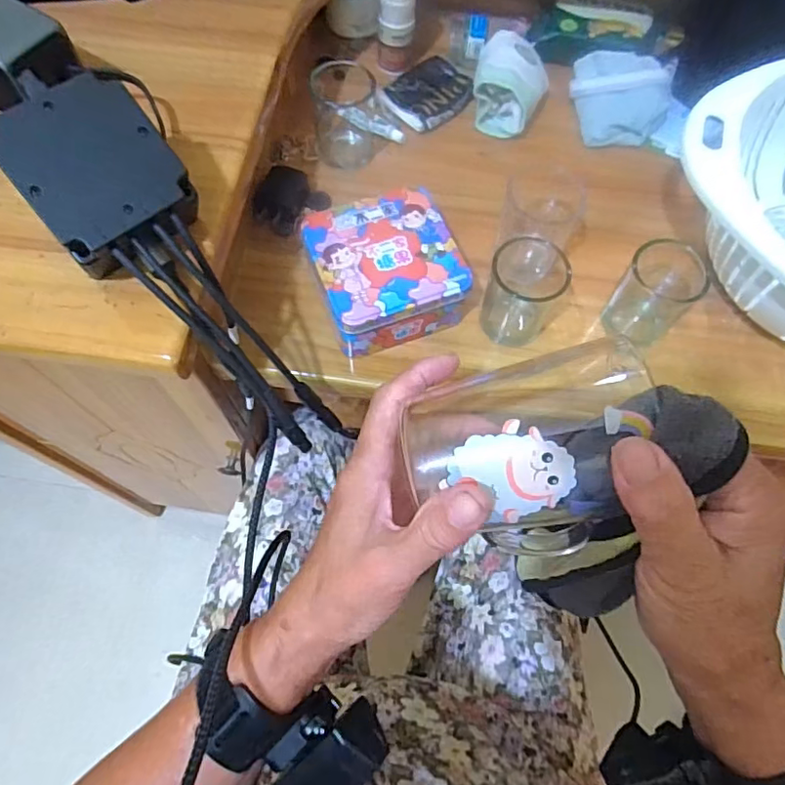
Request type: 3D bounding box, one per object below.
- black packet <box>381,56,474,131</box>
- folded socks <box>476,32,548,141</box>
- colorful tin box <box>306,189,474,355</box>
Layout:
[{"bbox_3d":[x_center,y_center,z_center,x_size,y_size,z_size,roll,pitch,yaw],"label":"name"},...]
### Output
[{"bbox_3d":[0.034,-0.279,0.525,0.065,0.009,0.078,38,71,14],"label":"black packet"},{"bbox_3d":[0.105,-0.274,0.504,0.063,0.049,0.068,18,67,7],"label":"folded socks"},{"bbox_3d":[-0.006,-0.090,0.421,0.104,0.047,0.103,-19,68,-9],"label":"colorful tin box"}]

